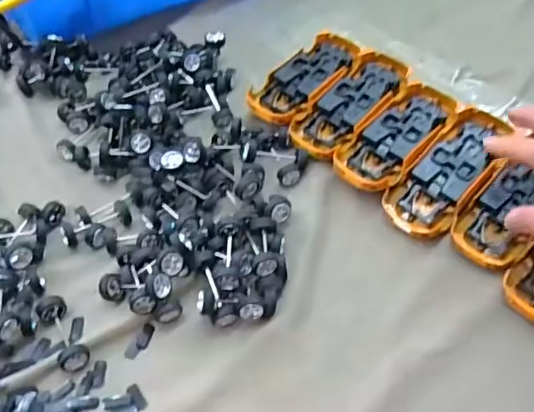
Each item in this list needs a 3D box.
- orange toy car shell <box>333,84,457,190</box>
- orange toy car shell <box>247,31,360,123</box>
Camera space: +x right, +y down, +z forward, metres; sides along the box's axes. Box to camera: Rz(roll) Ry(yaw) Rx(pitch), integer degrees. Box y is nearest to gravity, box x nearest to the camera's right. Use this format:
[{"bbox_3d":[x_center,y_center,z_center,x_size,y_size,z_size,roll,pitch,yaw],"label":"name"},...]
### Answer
[{"bbox_3d":[0.116,-0.061,0.514,0.059,0.031,0.132,37,59,25],"label":"orange toy car shell"},{"bbox_3d":[0.040,-0.121,0.564,0.054,0.028,0.134,35,58,24],"label":"orange toy car shell"}]

